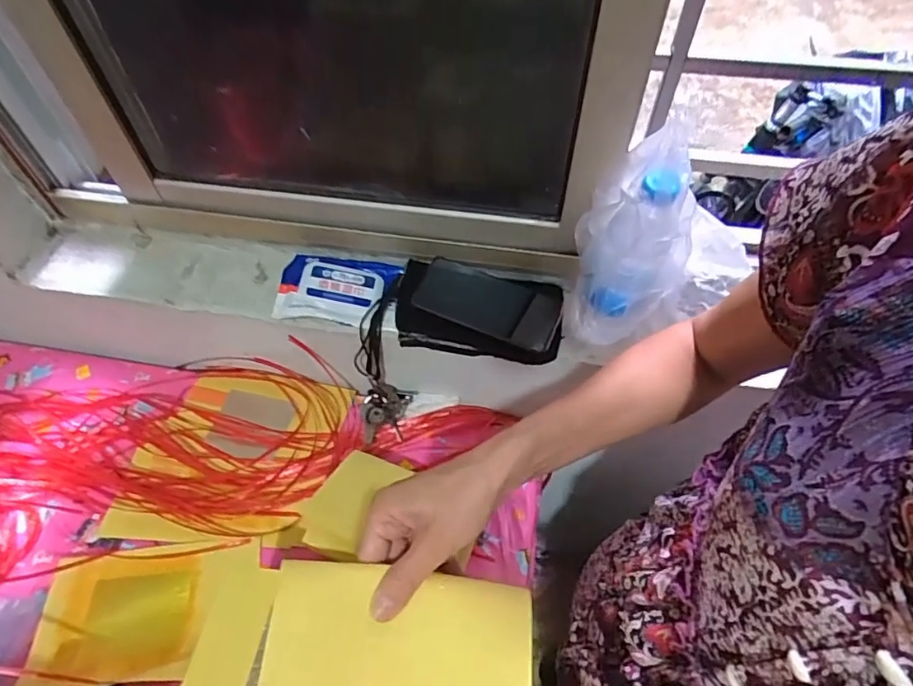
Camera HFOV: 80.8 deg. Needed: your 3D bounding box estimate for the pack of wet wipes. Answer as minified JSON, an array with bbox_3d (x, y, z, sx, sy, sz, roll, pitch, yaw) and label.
[{"bbox_3d":[-0.149,-0.069,0.681,0.155,0.039,0.098,6,54,5],"label":"pack of wet wipes"}]

